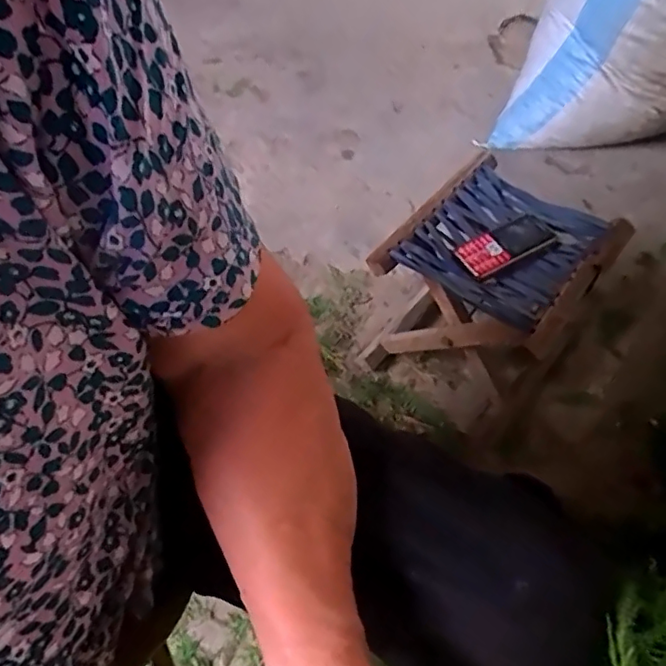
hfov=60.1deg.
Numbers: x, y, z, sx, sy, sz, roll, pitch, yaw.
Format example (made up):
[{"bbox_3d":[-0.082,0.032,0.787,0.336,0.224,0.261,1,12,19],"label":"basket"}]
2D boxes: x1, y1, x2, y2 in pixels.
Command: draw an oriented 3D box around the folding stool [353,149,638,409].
[{"bbox_3d":[0.208,-0.051,0.802,0.240,0.227,0.239,31,60,17],"label":"folding stool"}]

